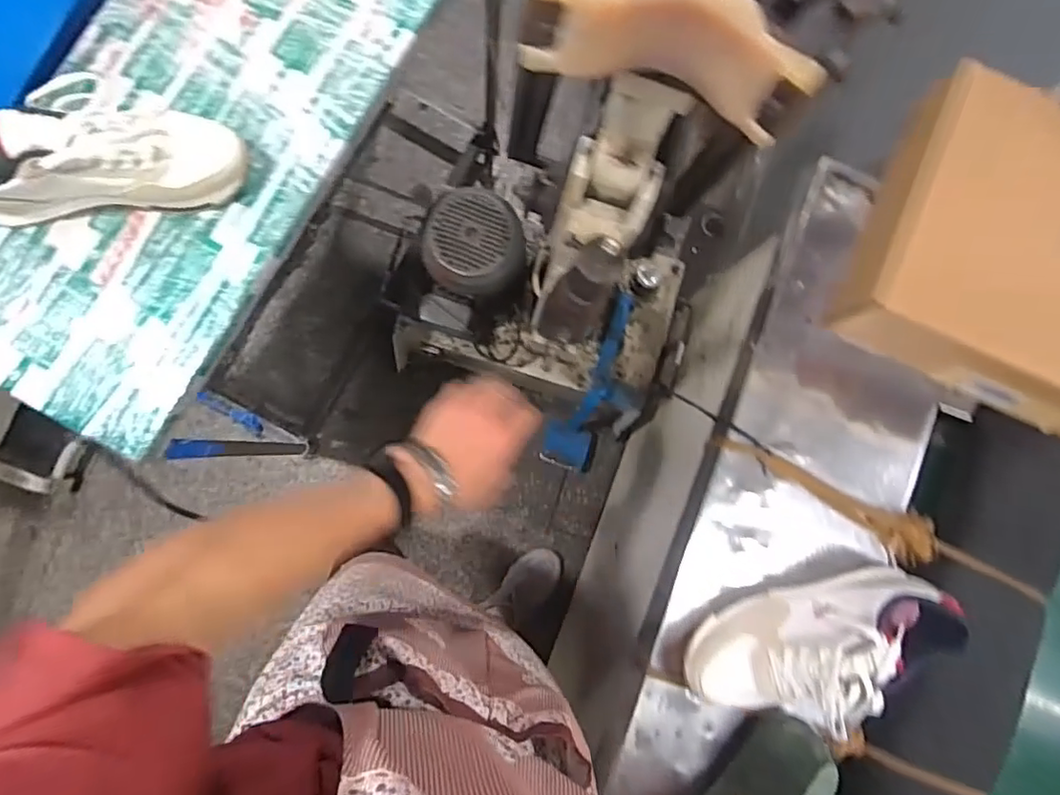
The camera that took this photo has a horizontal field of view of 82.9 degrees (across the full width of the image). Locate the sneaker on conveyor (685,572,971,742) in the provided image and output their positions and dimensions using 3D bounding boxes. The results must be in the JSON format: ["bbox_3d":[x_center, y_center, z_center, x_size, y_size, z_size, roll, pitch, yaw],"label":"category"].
[{"bbox_3d":[0.316,0.282,0.641,0.269,0.129,0.139,-21,88,-6],"label":"sneaker on conveyor"}]

